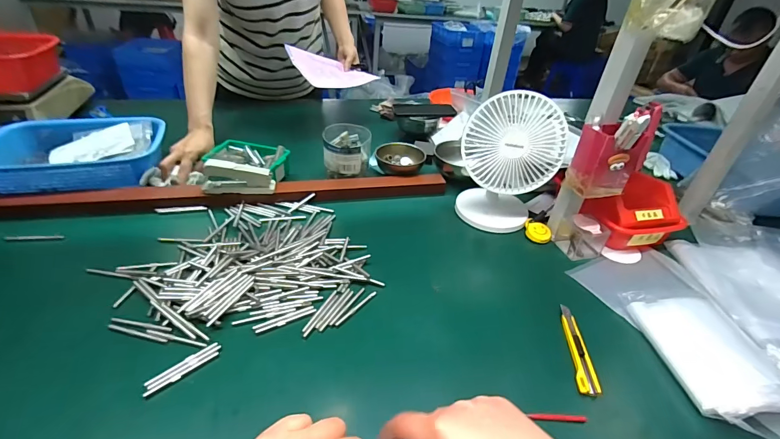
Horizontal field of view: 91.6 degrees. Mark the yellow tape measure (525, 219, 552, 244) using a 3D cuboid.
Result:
[{"bbox_3d":[0.265,0.021,0.679,0.044,0.022,0.052,15,36,13],"label":"yellow tape measure"}]

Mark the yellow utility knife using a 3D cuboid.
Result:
[{"bbox_3d":[0.235,0.159,0.477,0.021,0.010,0.128,9,35,5],"label":"yellow utility knife"}]

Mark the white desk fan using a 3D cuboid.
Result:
[{"bbox_3d":[0.203,-0.097,0.662,0.160,0.230,0.109,10,35,6],"label":"white desk fan"}]

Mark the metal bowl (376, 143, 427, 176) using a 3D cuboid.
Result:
[{"bbox_3d":[0.023,-0.134,0.837,0.111,0.041,0.099,9,35,5],"label":"metal bowl"}]

